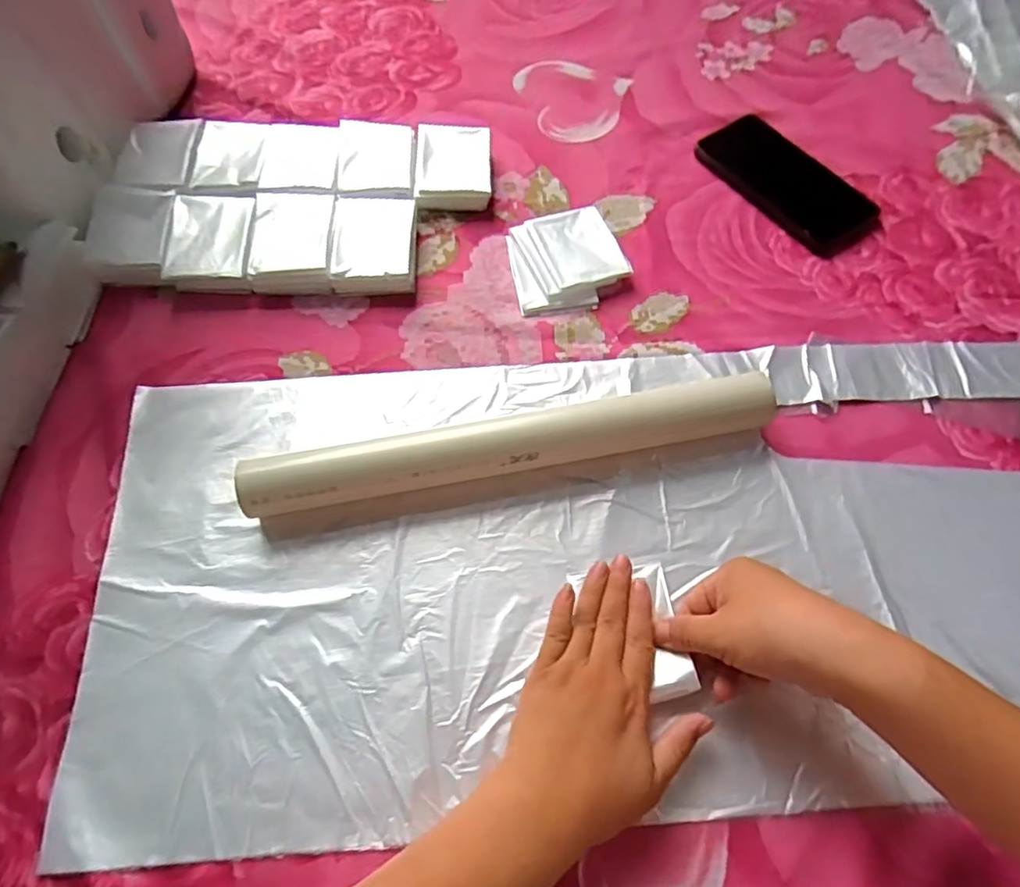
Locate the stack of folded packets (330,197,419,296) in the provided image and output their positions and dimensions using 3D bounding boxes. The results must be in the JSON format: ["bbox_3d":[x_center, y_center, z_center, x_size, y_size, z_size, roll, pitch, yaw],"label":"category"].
[{"bbox_3d":[-0.114,-0.168,0.509,0.068,0.026,0.092,-1,64,1],"label":"stack of folded packets"}]

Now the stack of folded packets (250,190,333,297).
[{"bbox_3d":[-0.181,-0.169,0.508,0.063,0.030,0.088,-3,64,0],"label":"stack of folded packets"}]

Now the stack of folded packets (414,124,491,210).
[{"bbox_3d":[-0.050,-0.251,0.548,0.066,0.028,0.084,-1,64,1],"label":"stack of folded packets"}]

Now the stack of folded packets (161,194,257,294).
[{"bbox_3d":[-0.247,-0.165,0.504,0.068,0.031,0.089,-1,64,1],"label":"stack of folded packets"}]

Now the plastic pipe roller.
[{"bbox_3d":[0.002,0.003,0.410,0.352,0.044,0.036,-11,64,-4],"label":"plastic pipe roller"}]

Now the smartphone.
[{"bbox_3d":[0.255,-0.241,0.550,0.081,0.014,0.165,-32,67,-13],"label":"smartphone"}]

